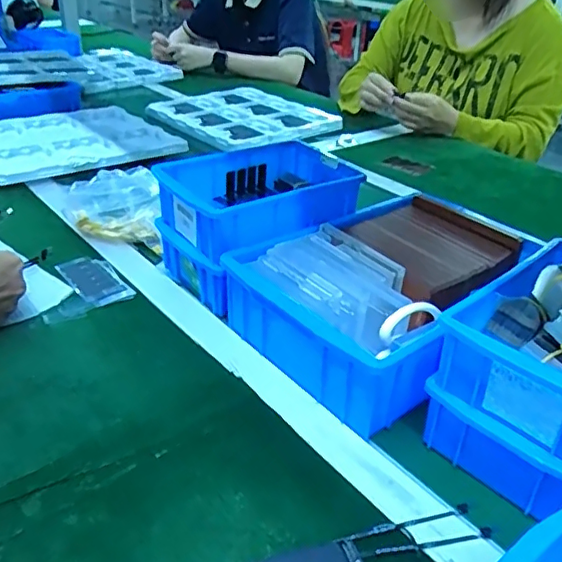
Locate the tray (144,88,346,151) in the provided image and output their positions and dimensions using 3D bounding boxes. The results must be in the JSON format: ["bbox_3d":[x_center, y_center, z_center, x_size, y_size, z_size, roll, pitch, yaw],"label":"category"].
[{"bbox_3d":[-0.075,-0.346,1.185,0.286,0.029,0.335,-24,39,-37],"label":"tray"}]

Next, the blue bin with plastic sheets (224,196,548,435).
[{"bbox_3d":[0.113,0.013,0.553,0.282,0.086,0.196,-19,37,-34],"label":"blue bin with plastic sheets"}]

